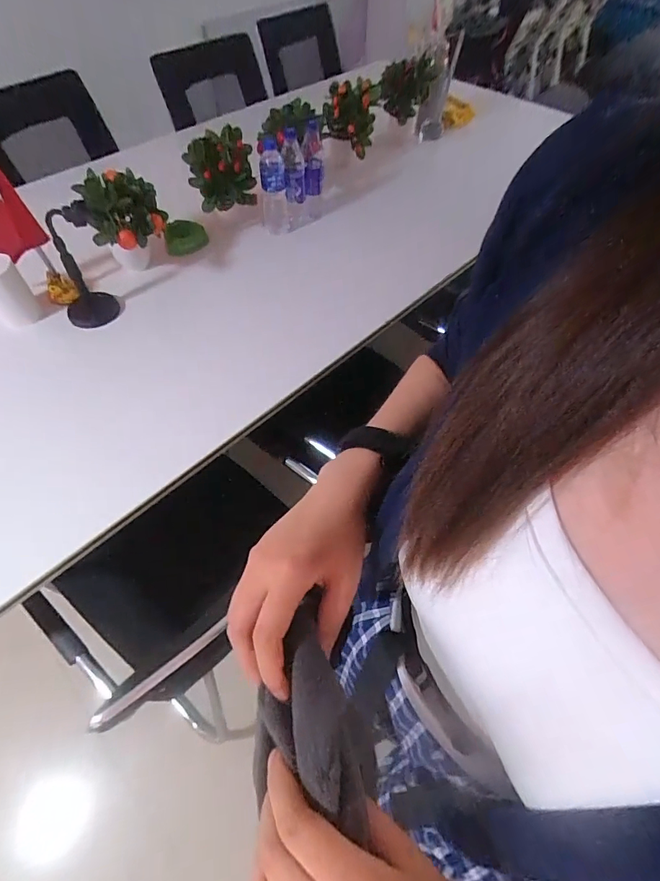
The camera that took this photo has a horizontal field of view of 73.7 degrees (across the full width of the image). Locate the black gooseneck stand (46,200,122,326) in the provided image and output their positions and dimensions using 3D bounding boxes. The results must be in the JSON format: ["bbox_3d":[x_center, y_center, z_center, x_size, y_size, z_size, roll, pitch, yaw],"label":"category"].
[{"bbox_3d":[-0.547,-0.371,0.965,0.133,0.278,0.106,-24,59,-16],"label":"black gooseneck stand"}]

